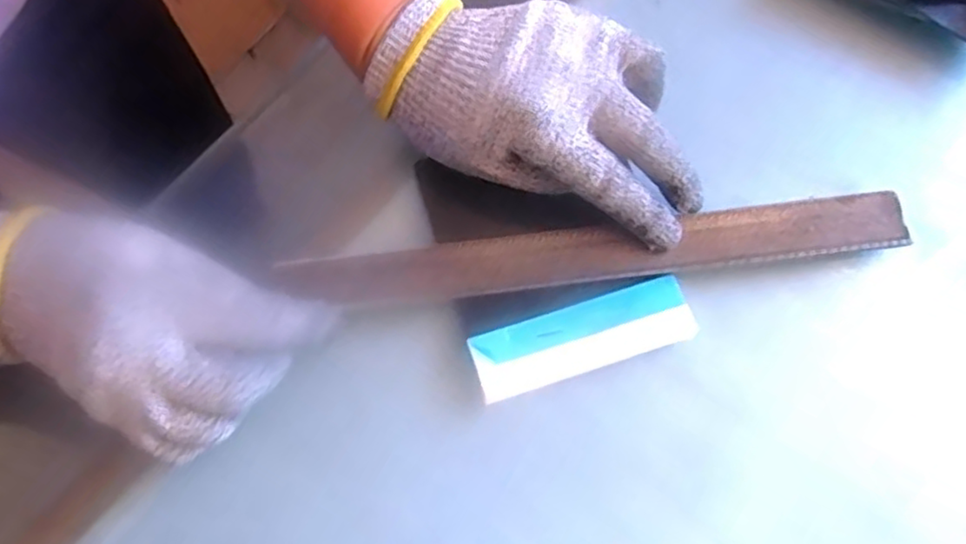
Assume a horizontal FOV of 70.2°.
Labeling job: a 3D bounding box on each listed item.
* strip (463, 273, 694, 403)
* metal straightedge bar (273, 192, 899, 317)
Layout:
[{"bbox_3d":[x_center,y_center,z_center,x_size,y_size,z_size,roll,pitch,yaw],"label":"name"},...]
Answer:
[{"bbox_3d":[0.044,0.031,0.315,0.099,0.016,0.030,-16,73,-5],"label":"strip"},{"bbox_3d":[0.052,-0.009,0.322,0.288,0.006,0.030,-6,72,-1],"label":"metal straightedge bar"}]

